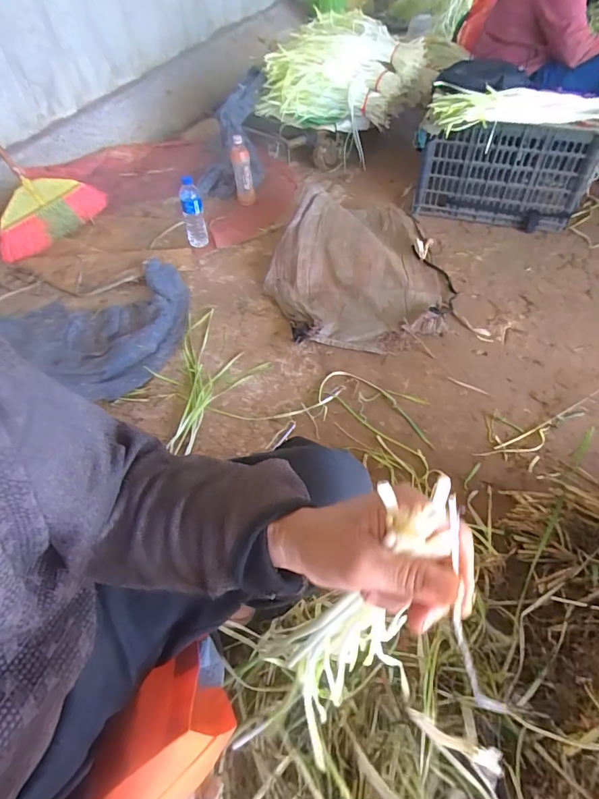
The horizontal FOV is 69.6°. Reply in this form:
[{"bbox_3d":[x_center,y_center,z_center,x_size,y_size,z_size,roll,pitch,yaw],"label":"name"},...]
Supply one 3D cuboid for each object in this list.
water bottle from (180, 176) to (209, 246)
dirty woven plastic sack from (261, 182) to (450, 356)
[{"bbox_3d":[-0.328,-0.571,1.338,0.065,0.199,0.054,-12,53,-8],"label":"water bottle"},{"bbox_3d":[0.164,-0.414,1.243,0.496,0.105,0.656,4,52,4],"label":"dirty woven plastic sack"}]

